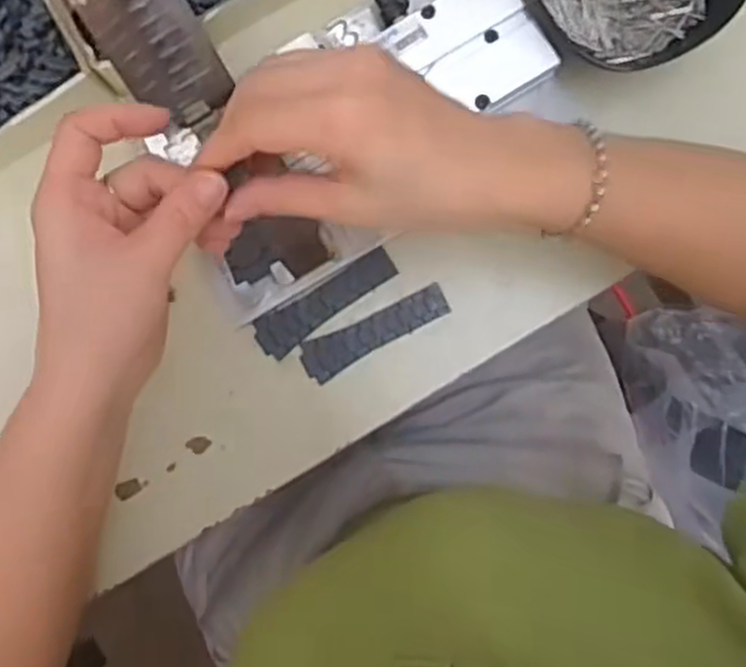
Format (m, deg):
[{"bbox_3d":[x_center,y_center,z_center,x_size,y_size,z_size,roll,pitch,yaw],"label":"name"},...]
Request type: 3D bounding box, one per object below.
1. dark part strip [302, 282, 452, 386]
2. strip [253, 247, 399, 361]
[{"bbox_3d":[0.002,0.000,0.434,0.085,0.004,0.023,-24,89,0],"label":"dark part strip"},{"bbox_3d":[-0.027,-0.018,0.435,0.085,0.007,0.023,-34,88,0],"label":"strip"}]

